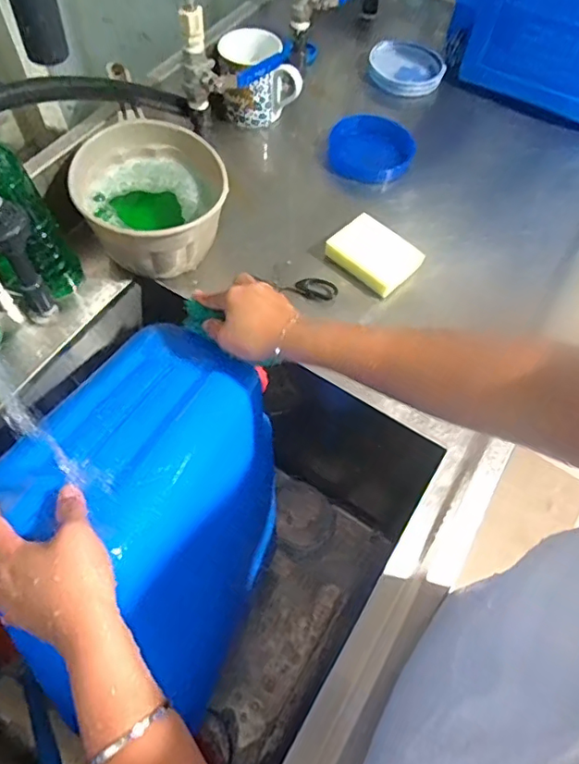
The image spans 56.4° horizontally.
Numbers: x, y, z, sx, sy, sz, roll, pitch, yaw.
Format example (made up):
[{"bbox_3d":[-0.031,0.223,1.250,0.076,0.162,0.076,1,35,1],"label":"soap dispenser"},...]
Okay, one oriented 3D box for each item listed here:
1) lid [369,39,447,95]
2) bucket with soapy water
[{"bbox_3d":[0.193,-0.523,0.893,0.119,0.021,0.115,1,69,-3],"label":"lid"},{"bbox_3d":[-0.164,-0.216,0.656,0.165,0.107,0.180,1,60,-2],"label":"bucket with soapy water"}]

